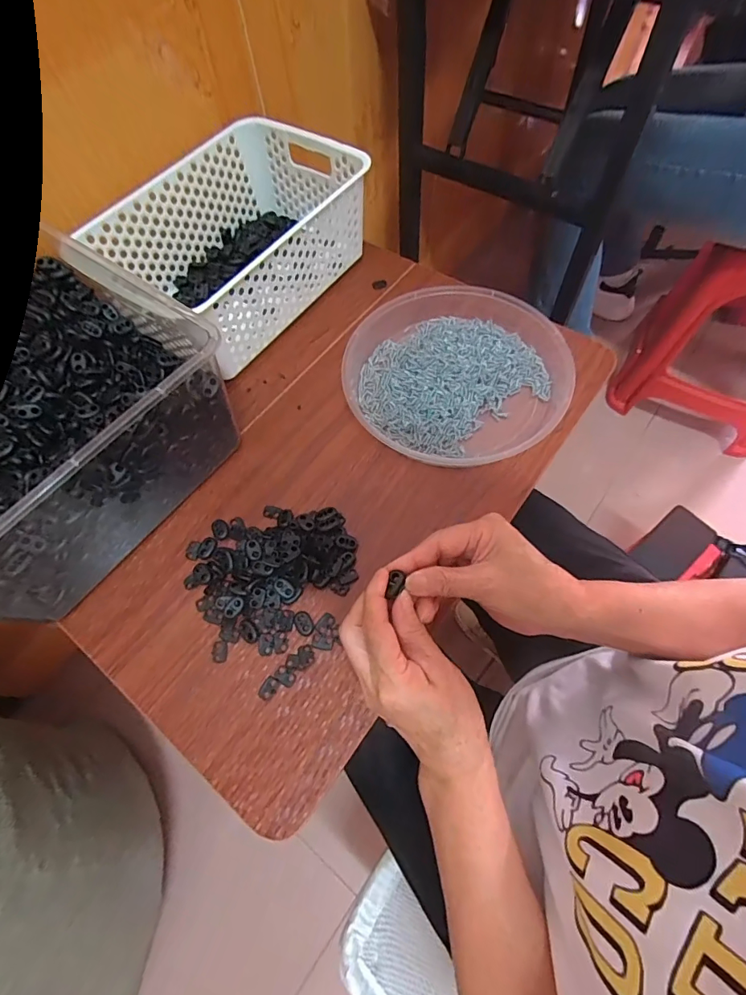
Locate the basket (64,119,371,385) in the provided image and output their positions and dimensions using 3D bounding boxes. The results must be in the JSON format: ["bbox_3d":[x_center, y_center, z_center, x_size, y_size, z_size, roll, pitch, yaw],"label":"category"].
[{"bbox_3d":[-0.159,-0.303,0.540,0.208,0.110,0.285,31,69,16],"label":"basket"}]

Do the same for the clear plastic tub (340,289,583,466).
[{"bbox_3d":[0.086,-0.133,0.486,0.229,0.041,0.223,-1,64,2],"label":"clear plastic tub"}]

